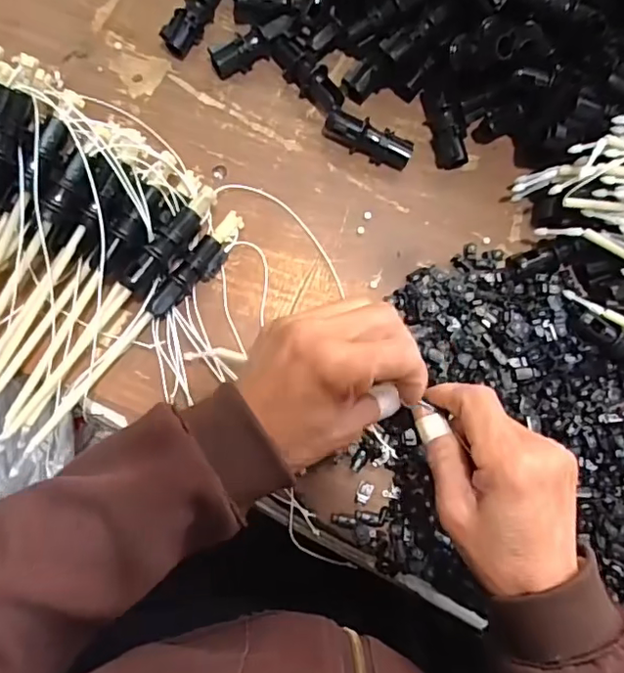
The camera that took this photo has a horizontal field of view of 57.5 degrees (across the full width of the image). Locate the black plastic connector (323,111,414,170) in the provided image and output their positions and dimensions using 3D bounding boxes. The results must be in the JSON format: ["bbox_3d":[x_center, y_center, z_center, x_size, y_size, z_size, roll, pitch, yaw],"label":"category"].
[{"bbox_3d":[0.041,-0.145,0.420,0.067,0.023,0.020,18,79,1],"label":"black plastic connector"}]

